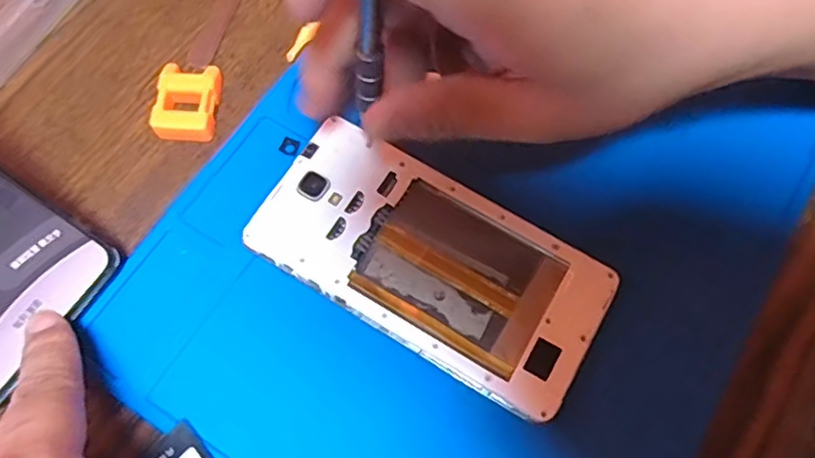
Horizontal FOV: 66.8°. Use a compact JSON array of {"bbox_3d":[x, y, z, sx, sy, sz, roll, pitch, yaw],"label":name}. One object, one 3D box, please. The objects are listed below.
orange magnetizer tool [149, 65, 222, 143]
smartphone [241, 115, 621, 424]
[{"bbox_3d":[-0.097,-0.057,0.275,0.026,0.013,0.035,2,70,-1],"label":"orange magnetizer tool"},{"bbox_3d":[0.009,0.013,0.253,0.138,0.010,0.068,30,72,9],"label":"smartphone"}]

